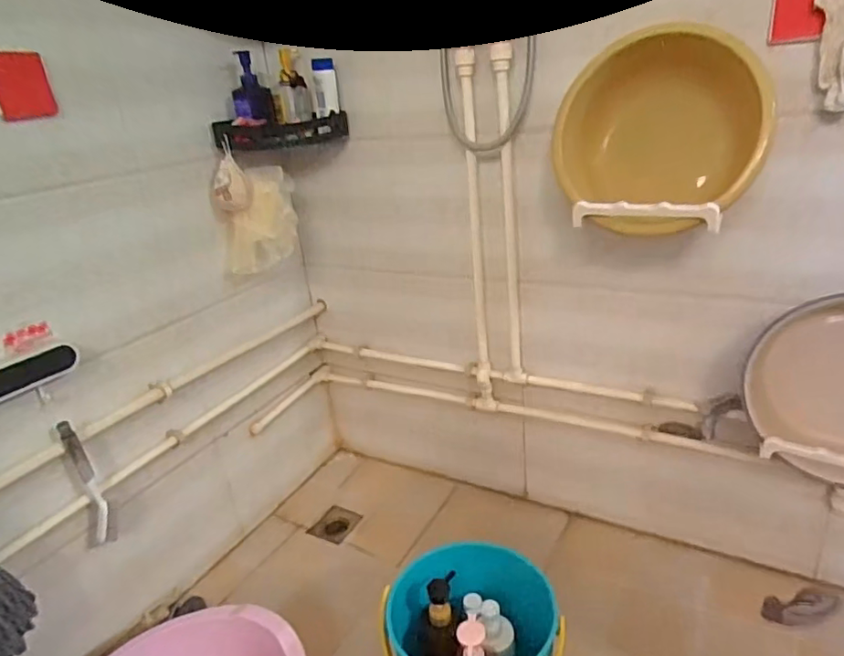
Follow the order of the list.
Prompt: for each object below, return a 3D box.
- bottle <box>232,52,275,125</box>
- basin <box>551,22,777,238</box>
[{"bbox_3d":[-0.362,-0.506,1.182,0.081,0.132,0.061,-12,24,-12],"label":"bottle"},{"bbox_3d":[0.346,-0.291,0.841,0.288,0.257,0.133,3,25,20],"label":"basin"}]

